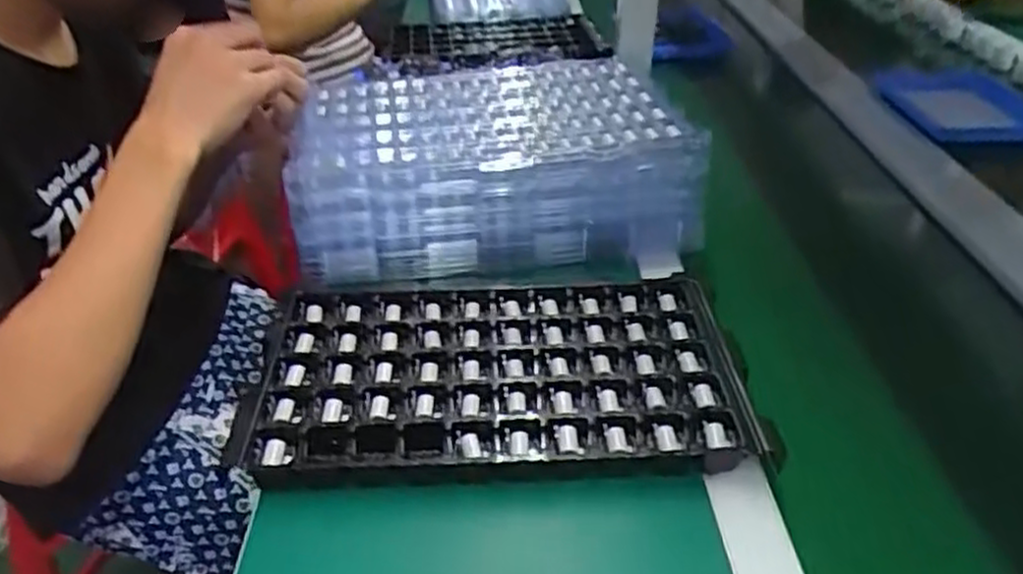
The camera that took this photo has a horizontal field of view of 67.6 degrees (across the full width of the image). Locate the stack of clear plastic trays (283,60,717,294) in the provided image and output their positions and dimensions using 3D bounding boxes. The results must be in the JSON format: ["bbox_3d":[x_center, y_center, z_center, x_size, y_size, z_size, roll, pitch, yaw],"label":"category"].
[{"bbox_3d":[-0.026,-0.117,0.736,0.354,0.116,0.227,-8,34,-11],"label":"stack of clear plastic trays"}]

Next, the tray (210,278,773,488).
[{"bbox_3d":[-0.010,0.065,0.581,0.359,0.031,0.198,-1,33,-1],"label":"tray"}]

